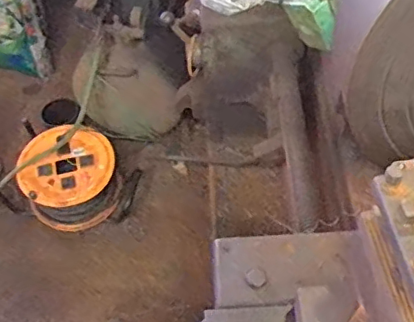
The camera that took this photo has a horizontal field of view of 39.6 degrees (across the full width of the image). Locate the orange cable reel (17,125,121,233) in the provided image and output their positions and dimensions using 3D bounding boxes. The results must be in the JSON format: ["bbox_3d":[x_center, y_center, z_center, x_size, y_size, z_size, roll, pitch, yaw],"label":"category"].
[{"bbox_3d":[-0.408,0.056,1.710,0.262,0.205,0.245,13,56,13],"label":"orange cable reel"}]

